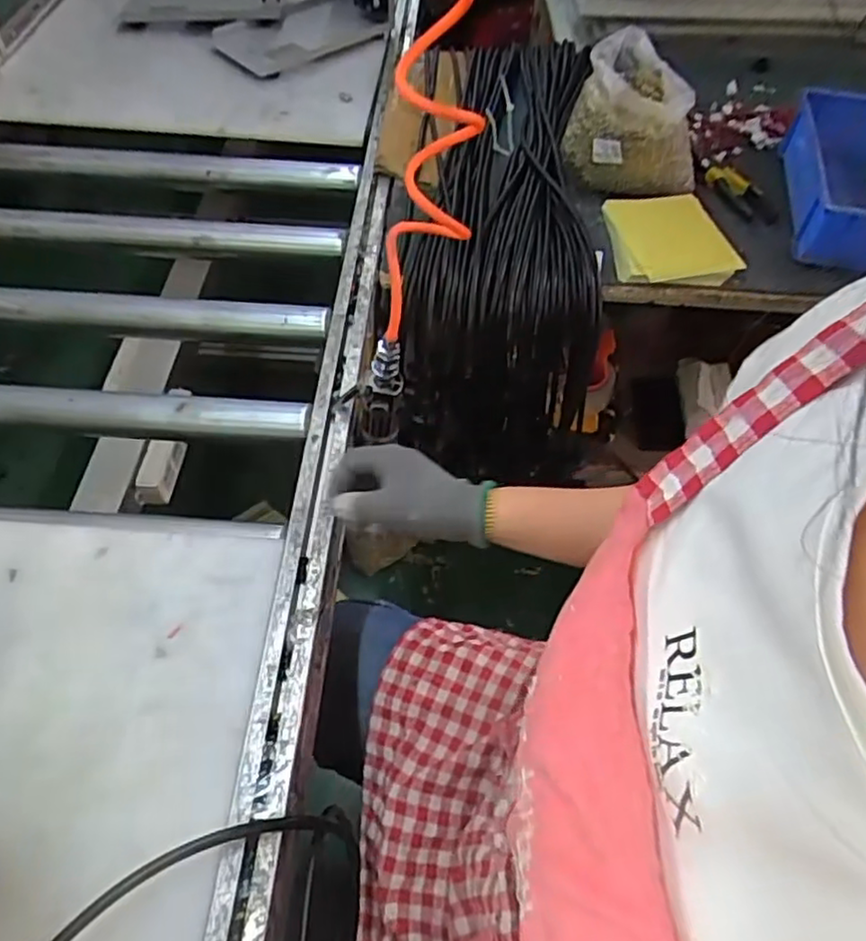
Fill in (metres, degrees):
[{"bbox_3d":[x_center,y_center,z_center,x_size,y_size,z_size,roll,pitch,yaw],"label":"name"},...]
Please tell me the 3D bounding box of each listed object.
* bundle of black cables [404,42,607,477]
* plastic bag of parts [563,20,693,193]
[{"bbox_3d":[0.104,-0.334,0.973,0.254,0.243,0.656,3,83,0],"label":"bundle of black cables"},{"bbox_3d":[0.281,-0.477,0.917,0.179,0.132,0.188,15,56,8],"label":"plastic bag of parts"}]

